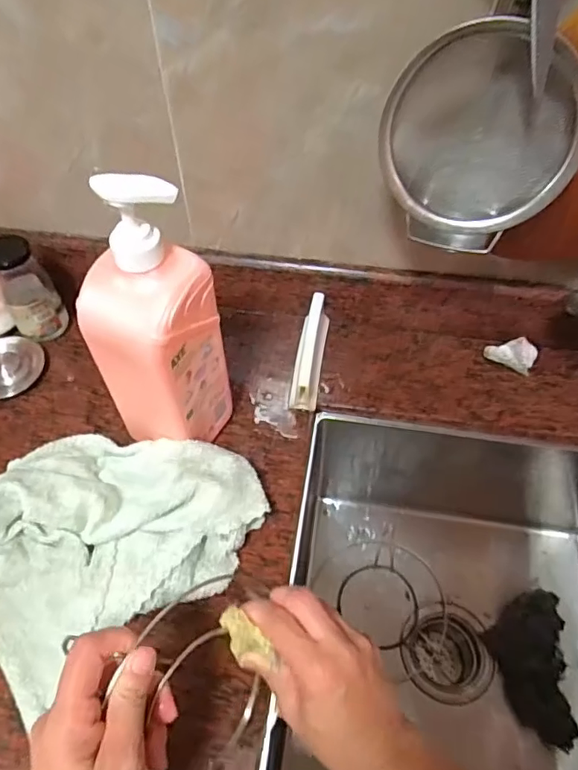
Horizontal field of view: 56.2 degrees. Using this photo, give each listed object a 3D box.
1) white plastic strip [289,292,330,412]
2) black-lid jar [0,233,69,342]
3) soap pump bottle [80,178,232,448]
[{"bbox_3d":[0.024,-0.040,0.603,0.029,0.050,0.132,8,55,5],"label":"white plastic strip"},{"bbox_3d":[-0.290,-0.105,0.601,0.054,0.122,0.048,-27,59,-18],"label":"black-lid jar"},{"bbox_3d":[-0.110,-0.035,0.454,0.080,0.288,0.076,21,57,14],"label":"soap pump bottle"}]

